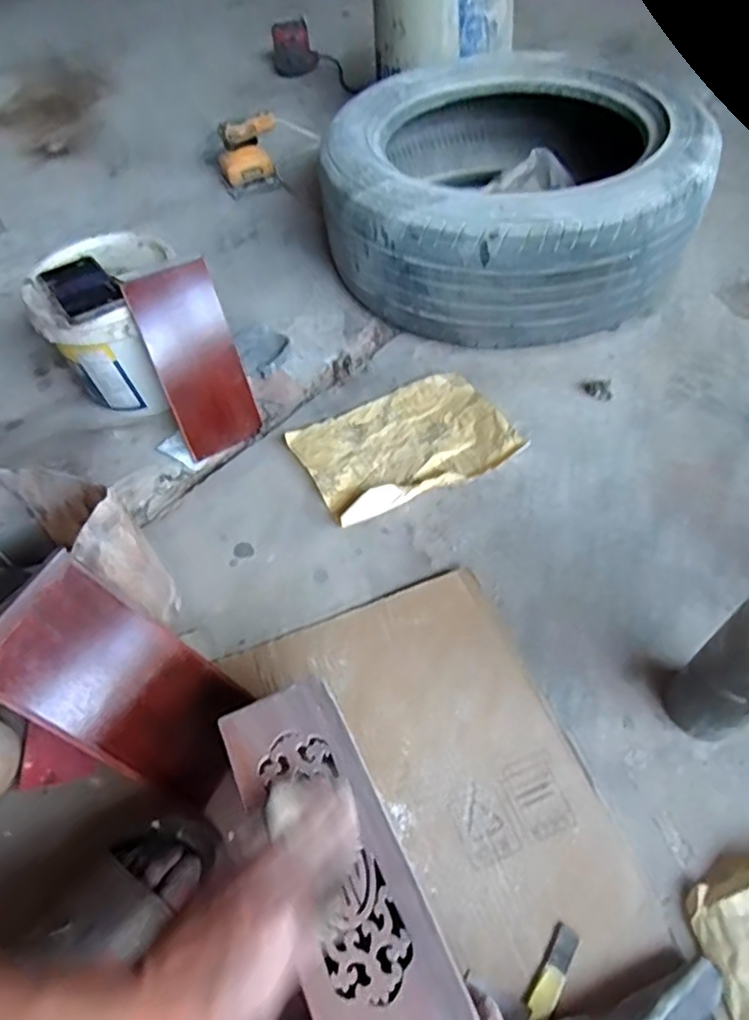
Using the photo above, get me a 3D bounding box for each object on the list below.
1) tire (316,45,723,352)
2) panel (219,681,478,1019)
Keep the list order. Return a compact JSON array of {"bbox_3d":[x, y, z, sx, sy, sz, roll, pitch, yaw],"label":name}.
[{"bbox_3d":[0.217,-0.529,0.994,0.547,0.205,0.572,4,57,8],"label":"tire"},{"bbox_3d":[-0.030,0.247,0.435,0.093,0.013,0.256,-26,57,-12],"label":"panel"}]

